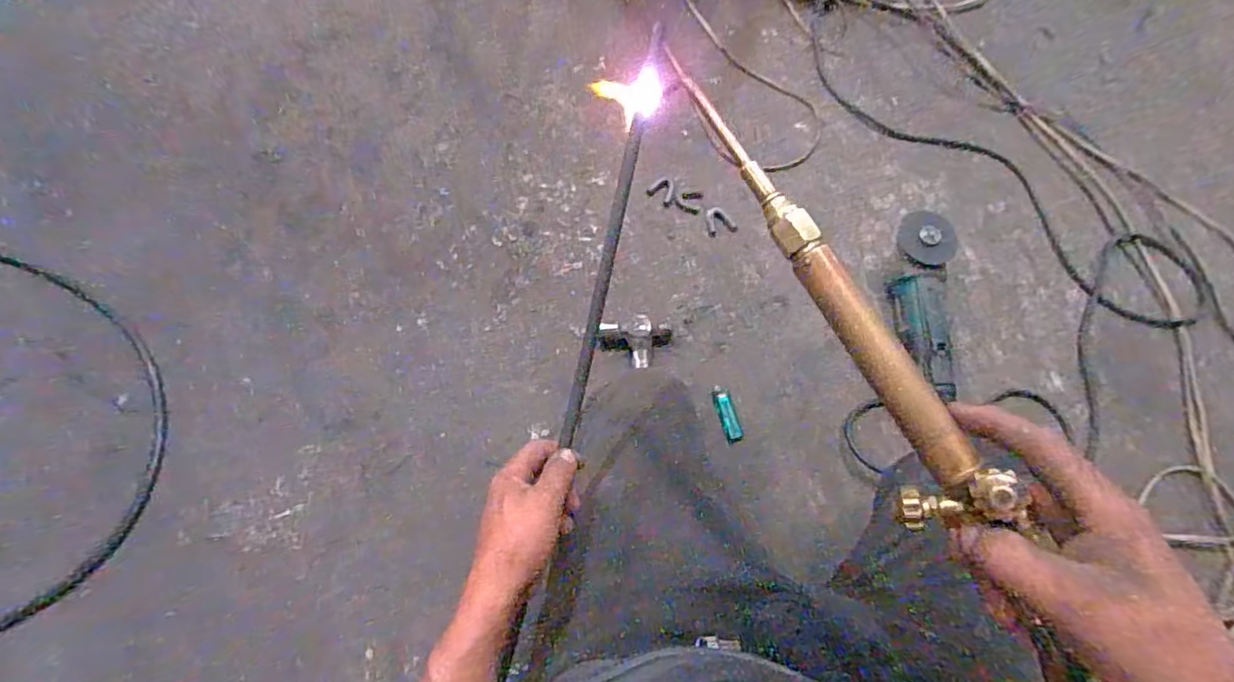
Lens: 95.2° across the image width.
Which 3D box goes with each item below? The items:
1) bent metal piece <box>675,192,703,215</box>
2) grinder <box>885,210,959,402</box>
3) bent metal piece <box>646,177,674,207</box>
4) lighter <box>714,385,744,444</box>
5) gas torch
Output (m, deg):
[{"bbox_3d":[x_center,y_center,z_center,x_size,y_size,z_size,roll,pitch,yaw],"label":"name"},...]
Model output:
[{"bbox_3d":[0.121,-0.235,0.954,0.042,0.008,0.038,16,74,6],"label":"bent metal piece"},{"bbox_3d":[0.464,-0.052,0.850,0.079,0.097,0.266,0,73,1],"label":"grinder"},{"bbox_3d":[0.079,-0.256,0.957,0.042,0.009,0.046,29,76,10],"label":"bent metal piece"},{"bbox_3d":[0.164,0.107,0.835,0.026,0.008,0.084,-17,73,-4],"label":"lighter"},{"bbox_3d":[0.125,-0.038,0.349,0.043,0.046,0.330,-26,75,-7],"label":"gas torch"}]

